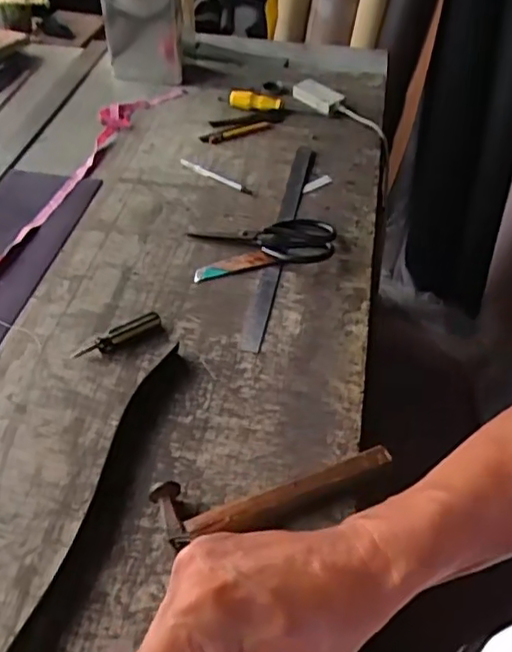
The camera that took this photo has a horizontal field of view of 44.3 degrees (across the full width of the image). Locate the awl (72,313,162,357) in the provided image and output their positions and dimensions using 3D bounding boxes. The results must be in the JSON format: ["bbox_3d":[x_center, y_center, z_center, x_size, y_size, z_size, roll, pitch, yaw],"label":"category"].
[{"bbox_3d":[-0.169,0.013,0.770,0.110,0.020,0.026,-25,51,-23],"label":"awl"}]

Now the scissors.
[{"bbox_3d":[0.017,-0.118,0.903,0.205,0.014,0.101,-8,46,-8],"label":"scissors"}]

